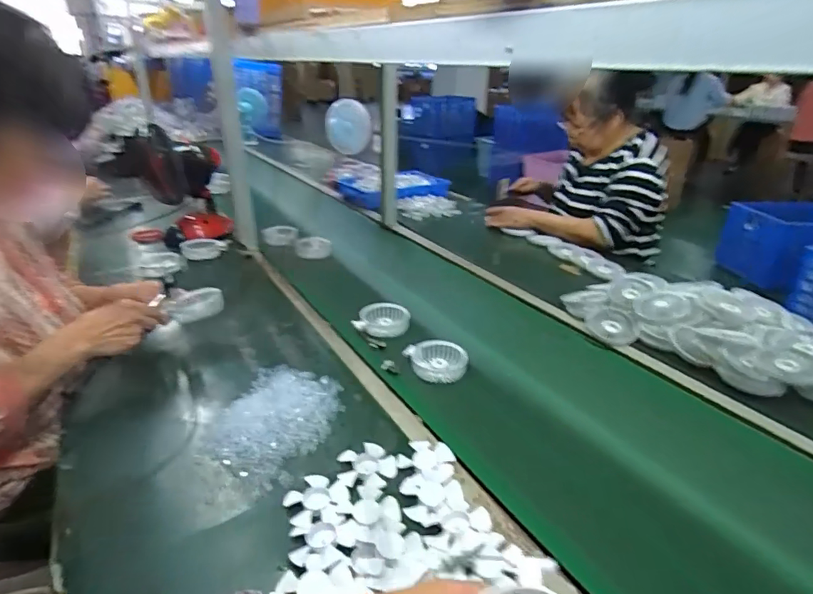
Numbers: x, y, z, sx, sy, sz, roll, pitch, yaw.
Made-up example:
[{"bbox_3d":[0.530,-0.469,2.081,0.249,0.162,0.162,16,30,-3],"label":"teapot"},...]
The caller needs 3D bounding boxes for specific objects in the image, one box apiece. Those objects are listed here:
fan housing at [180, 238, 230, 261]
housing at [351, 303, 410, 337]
[{"bbox_3d":[-0.555,-0.130,1.315,0.120,0.030,0.089,2,27,2],"label":"fan housing"},{"bbox_3d":[-0.043,0.043,0.932,0.098,0.025,0.086,7,27,11],"label":"housing"}]

